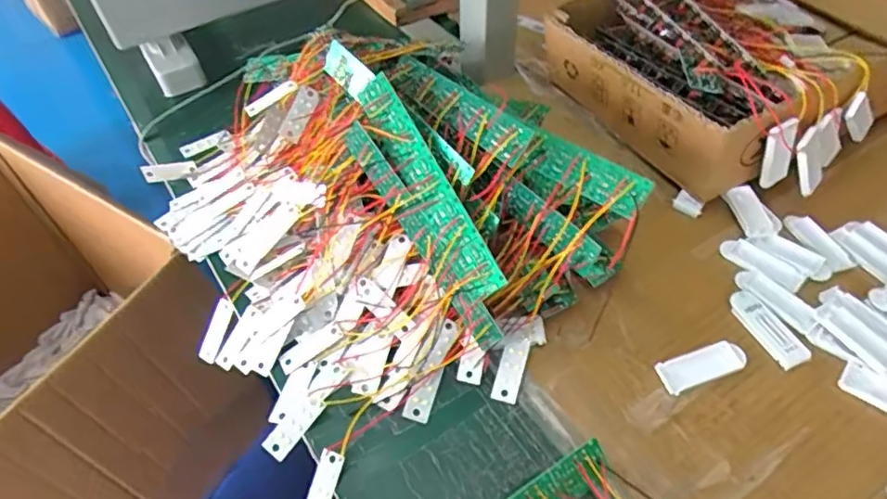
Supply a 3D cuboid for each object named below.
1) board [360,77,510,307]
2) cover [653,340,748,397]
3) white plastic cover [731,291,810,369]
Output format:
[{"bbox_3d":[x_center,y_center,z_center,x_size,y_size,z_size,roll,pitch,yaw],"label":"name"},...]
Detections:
[{"bbox_3d":[-0.013,-0.043,0.379,0.030,0.008,0.170,-36,71,20],"label":"board"},{"bbox_3d":[0.168,0.075,0.373,0.057,0.005,0.021,-18,52,-10],"label":"cover"},{"bbox_3d":[0.216,0.052,0.384,0.022,0.004,0.058,-21,53,-12],"label":"white plastic cover"}]

